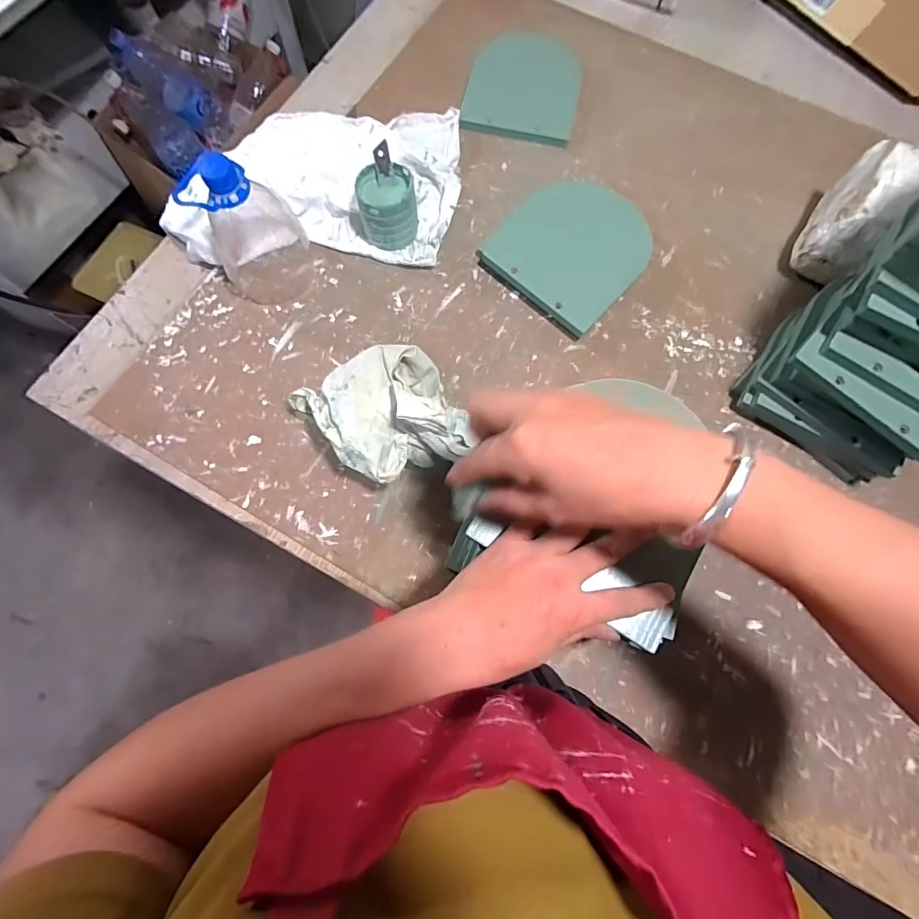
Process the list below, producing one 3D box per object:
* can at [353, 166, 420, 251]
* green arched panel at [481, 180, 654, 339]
[{"bbox_3d":[-0.081,-0.286,0.520,0.064,0.062,0.064,0,75,0],"label":"can"},{"bbox_3d":[0.130,-0.240,0.520,0.150,0.020,0.153,42,86,8],"label":"green arched panel"}]

